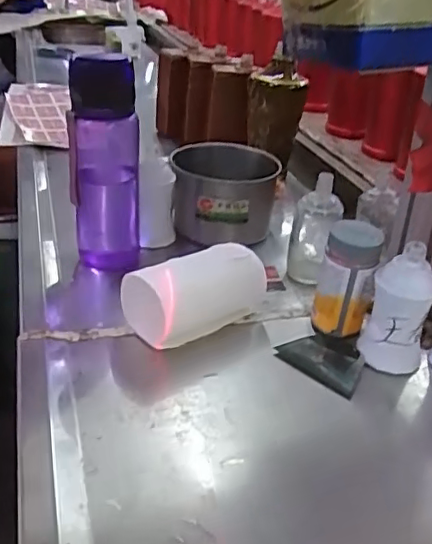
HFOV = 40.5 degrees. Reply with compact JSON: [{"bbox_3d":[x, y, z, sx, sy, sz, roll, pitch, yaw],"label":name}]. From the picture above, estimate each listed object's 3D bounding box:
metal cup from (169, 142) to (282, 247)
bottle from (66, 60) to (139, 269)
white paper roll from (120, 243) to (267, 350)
[{"bbox_3d":[0.011,-0.099,0.745,0.124,0.092,0.124,2,30,-1],"label":"metal cup"},{"bbox_3d":[-0.121,-0.116,0.642,0.074,0.227,0.064,-3,31,-9],"label":"bottle"},{"bbox_3d":[-0.020,0.024,0.574,0.137,0.066,0.061,-21,38,-34],"label":"white paper roll"}]

